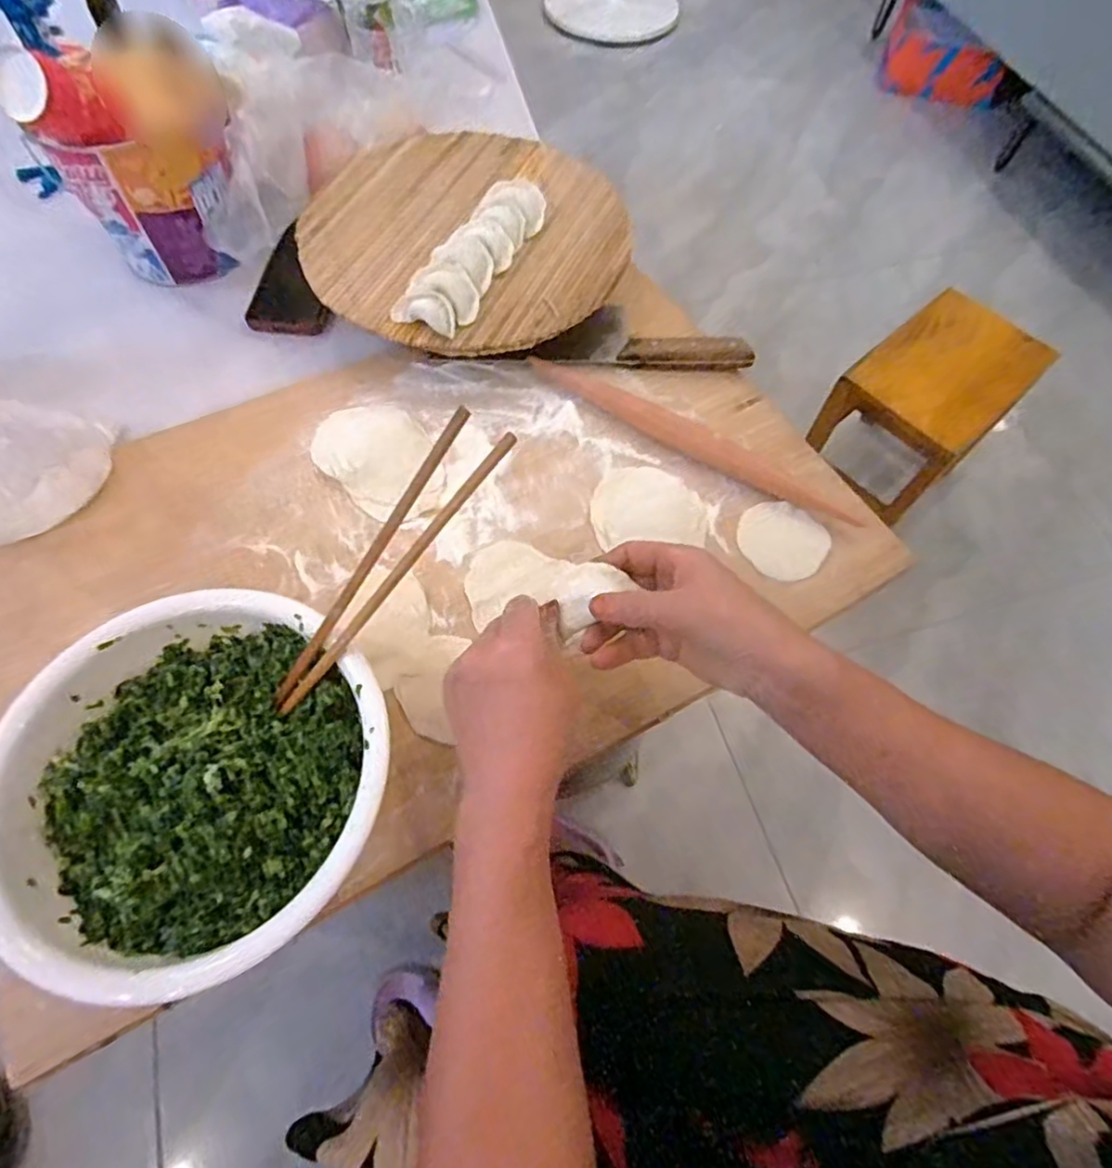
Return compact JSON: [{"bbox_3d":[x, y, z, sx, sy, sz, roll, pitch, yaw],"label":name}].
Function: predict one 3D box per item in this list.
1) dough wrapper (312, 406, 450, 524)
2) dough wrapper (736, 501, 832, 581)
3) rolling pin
[{"bbox_3d":[-0.149,-0.108,0.553,0.133,0.019,0.081,40,68,17],"label":"dough wrapper"},{"bbox_3d":[0.185,-0.036,0.540,0.071,0.008,0.063,39,68,16],"label":"dough wrapper"},{"bbox_3d":[0.111,-0.126,0.570,0.305,0.019,0.020,33,66,14],"label":"rolling pin"}]

